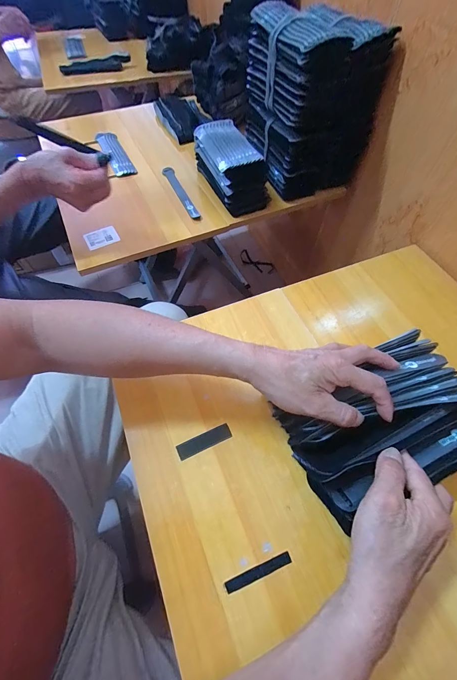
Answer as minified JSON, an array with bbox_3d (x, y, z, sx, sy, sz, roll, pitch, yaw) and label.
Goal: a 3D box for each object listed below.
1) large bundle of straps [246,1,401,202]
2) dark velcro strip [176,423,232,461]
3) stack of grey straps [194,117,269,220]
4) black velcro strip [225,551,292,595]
[{"bbox_3d":[0.157,-0.468,0.583,0.196,0.251,0.216,-21,62,-11],"label":"large bundle of straps"},{"bbox_3d":[-0.030,0.128,0.363,0.069,0.004,0.020,-22,62,-12],"label":"dark velcro strip"},{"bbox_3d":[0.004,-0.362,0.597,0.090,0.093,0.199,-19,61,-10],"label":"stack of grey straps"},{"bbox_3d":[0.031,0.241,0.298,0.071,0.004,0.011,-19,61,-10],"label":"black velcro strip"}]

